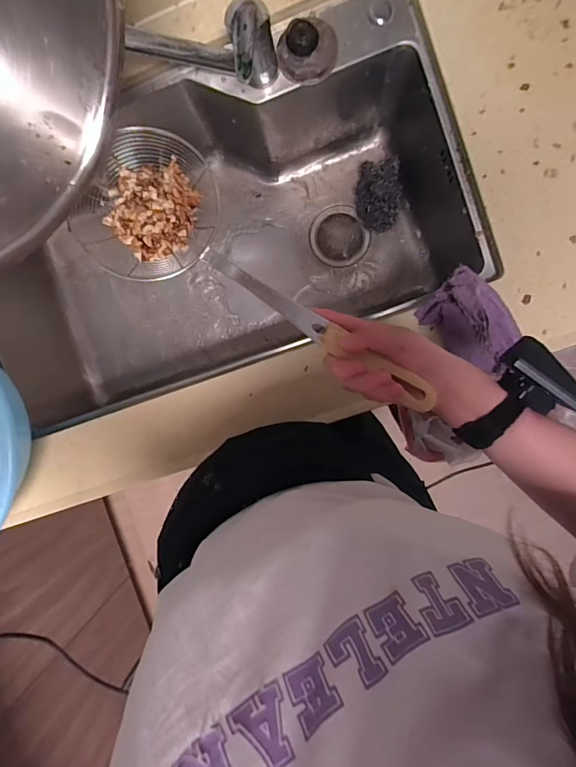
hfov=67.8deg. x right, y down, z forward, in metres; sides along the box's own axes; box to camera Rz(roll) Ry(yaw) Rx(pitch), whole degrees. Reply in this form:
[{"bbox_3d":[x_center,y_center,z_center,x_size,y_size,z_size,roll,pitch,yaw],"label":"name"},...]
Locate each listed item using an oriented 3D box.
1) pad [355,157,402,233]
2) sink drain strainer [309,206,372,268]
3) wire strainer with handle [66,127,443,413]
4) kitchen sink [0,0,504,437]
[{"bbox_3d":[0.159,-0.338,0.759,0.079,0.050,0.118,-5,94,7],"label":"pad"},{"bbox_3d":[0.094,-0.271,0.799,0.101,0.014,0.109,1,95,7],"label":"sink drain strainer"},{"bbox_3d":[-0.041,-0.107,0.416,0.400,0.043,0.142,38,98,15],"label":"wire strainer with handle"},{"bbox_3d":[-0.113,-0.256,0.722,0.730,0.258,0.426,-16,92,8],"label":"kitchen sink"}]

